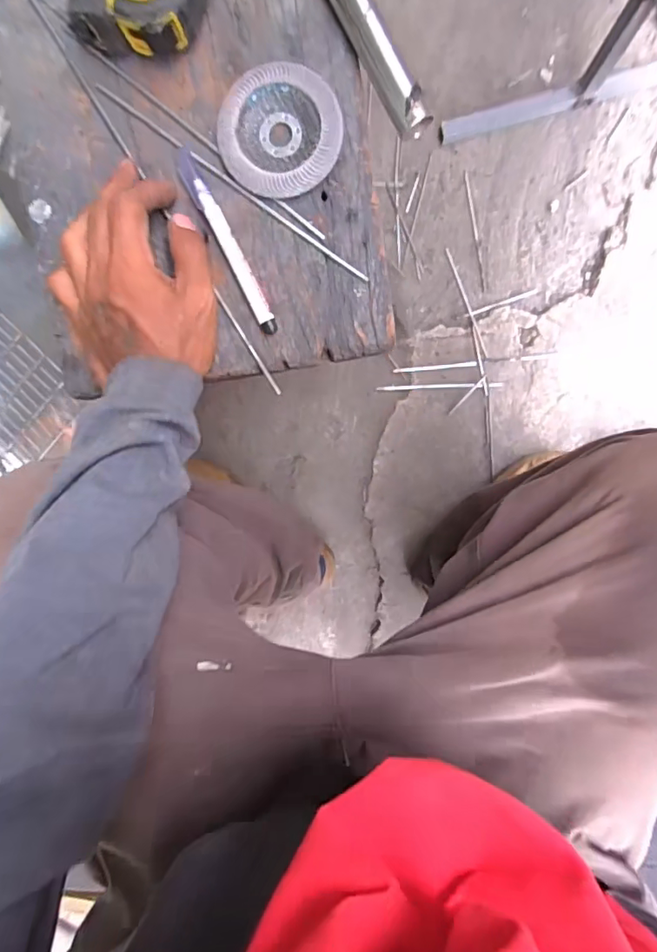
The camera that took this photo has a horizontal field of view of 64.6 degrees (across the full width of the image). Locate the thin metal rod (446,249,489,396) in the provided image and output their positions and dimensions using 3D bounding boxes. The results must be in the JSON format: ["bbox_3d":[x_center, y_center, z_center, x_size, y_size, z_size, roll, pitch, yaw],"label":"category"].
[{"bbox_3d":[0.202,-0.218,0.736,0.013,0.004,0.209,-16,93,7],"label":"thin metal rod"}]

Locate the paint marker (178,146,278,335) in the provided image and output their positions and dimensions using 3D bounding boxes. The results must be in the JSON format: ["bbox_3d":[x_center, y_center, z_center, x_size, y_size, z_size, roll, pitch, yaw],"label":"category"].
[{"bbox_3d":[-0.069,-0.160,0.357,0.013,0.012,0.132,-27,91,8],"label":"paint marker"}]

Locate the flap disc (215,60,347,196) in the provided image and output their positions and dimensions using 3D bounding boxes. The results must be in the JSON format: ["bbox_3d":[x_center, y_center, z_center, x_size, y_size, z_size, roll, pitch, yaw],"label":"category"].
[{"bbox_3d":[-0.032,-0.230,0.349,0.079,0.014,0.076,28,97,3],"label":"flap disc"}]

